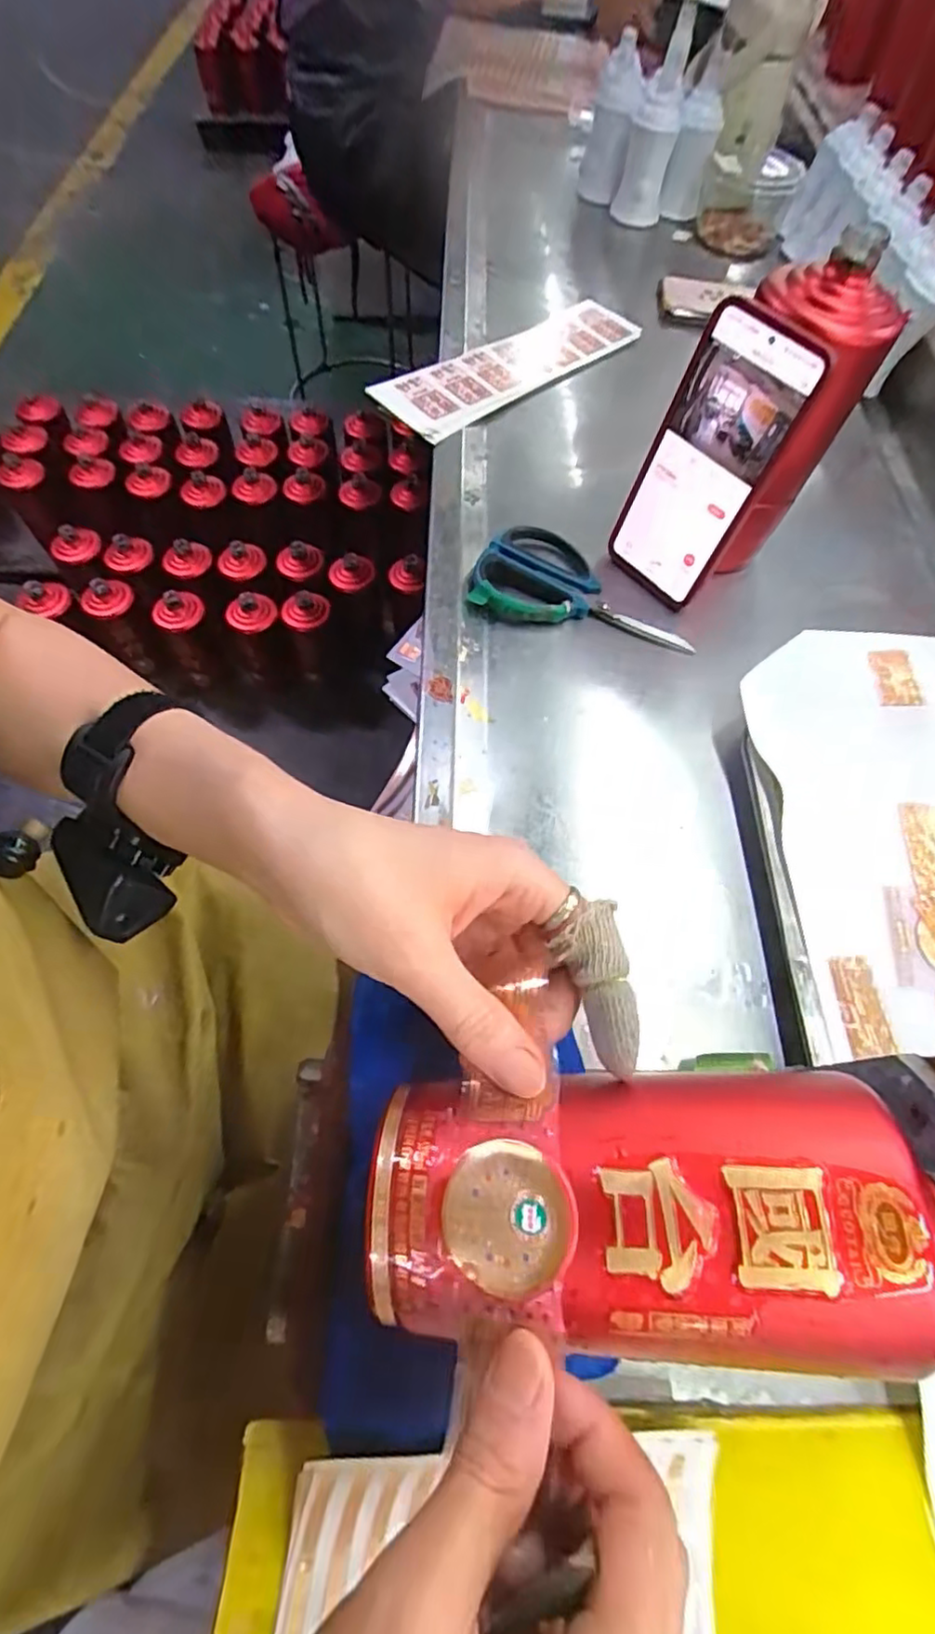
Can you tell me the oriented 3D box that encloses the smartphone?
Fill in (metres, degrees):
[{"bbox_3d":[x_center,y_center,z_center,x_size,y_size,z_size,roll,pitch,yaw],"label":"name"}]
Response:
[{"bbox_3d":[0.151,-0.227,0.418,0.013,0.164,0.080,-31,68,-33],"label":"smartphone"}]

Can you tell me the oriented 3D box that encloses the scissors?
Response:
[{"bbox_3d":[0.088,-0.170,0.462,0.159,0.015,0.087,17,63,6],"label":"scissors"}]

